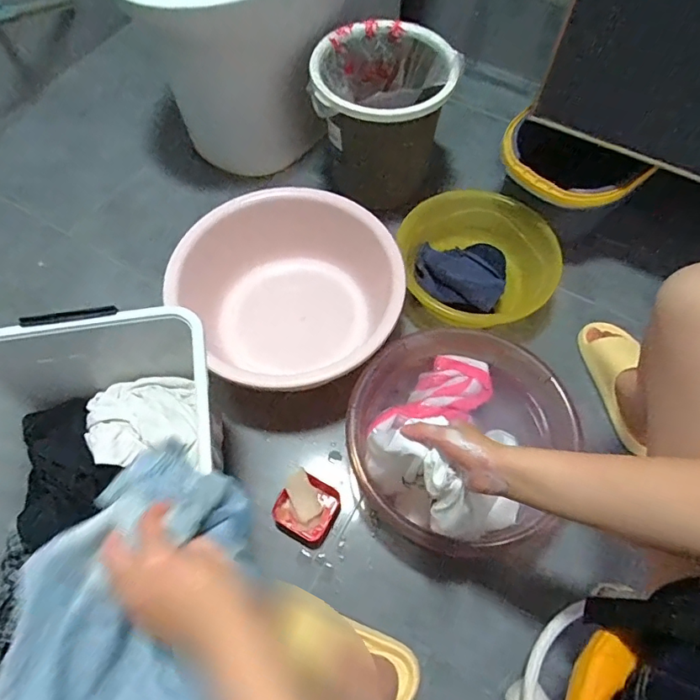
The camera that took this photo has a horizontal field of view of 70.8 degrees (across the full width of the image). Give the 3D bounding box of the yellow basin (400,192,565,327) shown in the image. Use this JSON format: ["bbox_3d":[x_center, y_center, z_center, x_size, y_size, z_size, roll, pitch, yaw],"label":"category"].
[{"bbox_3d":[0.259,-0.152,0.961,0.300,0.127,0.281,1,62,-1],"label":"yellow basin"}]

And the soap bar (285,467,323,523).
[{"bbox_3d":[-0.075,0.232,0.791,0.038,0.013,0.076,-25,65,-14],"label":"soap bar"}]

